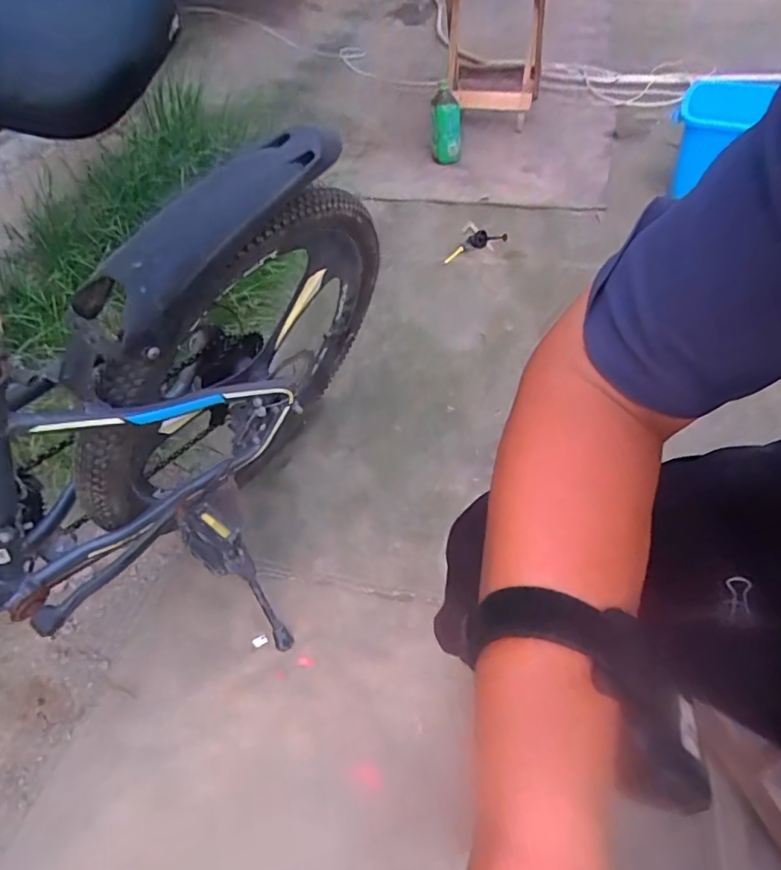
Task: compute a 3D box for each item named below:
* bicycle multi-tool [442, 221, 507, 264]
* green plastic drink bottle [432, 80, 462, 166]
[{"bbox_3d":[0.215,-0.467,1.397,0.119,0.028,0.169,18,53,17],"label":"bicycle multi-tool"},{"bbox_3d":[0.155,-0.869,1.607,0.089,0.214,0.080,0,46,8],"label":"green plastic drink bottle"}]

